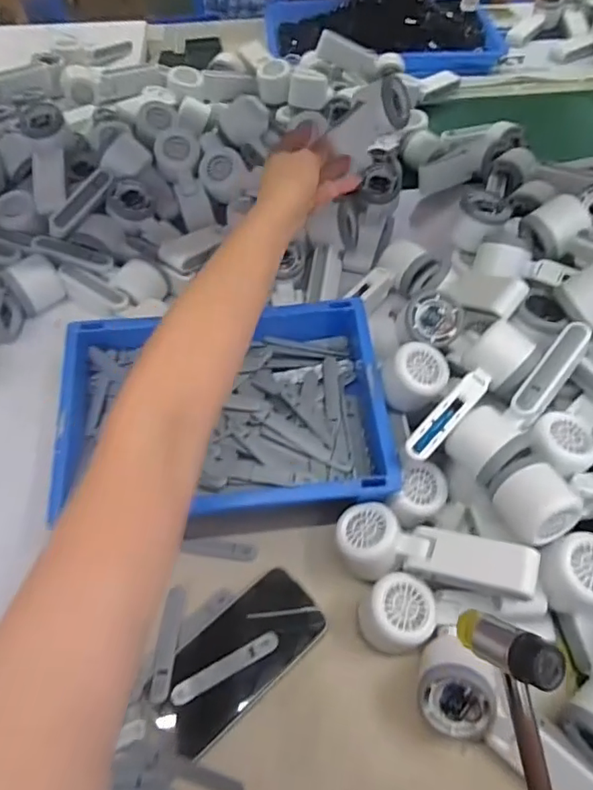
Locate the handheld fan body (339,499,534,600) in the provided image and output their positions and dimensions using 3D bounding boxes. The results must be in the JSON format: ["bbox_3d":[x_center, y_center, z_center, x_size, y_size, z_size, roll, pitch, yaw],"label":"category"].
[{"bbox_3d":[0.116,0.140,0.462,0.167,0.042,0.058,6,53,26],"label":"handheld fan body"}]

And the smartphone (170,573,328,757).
[{"bbox_3d":[-0.050,0.224,0.465,0.153,0.014,0.073,-37,63,-22],"label":"smartphone"}]

